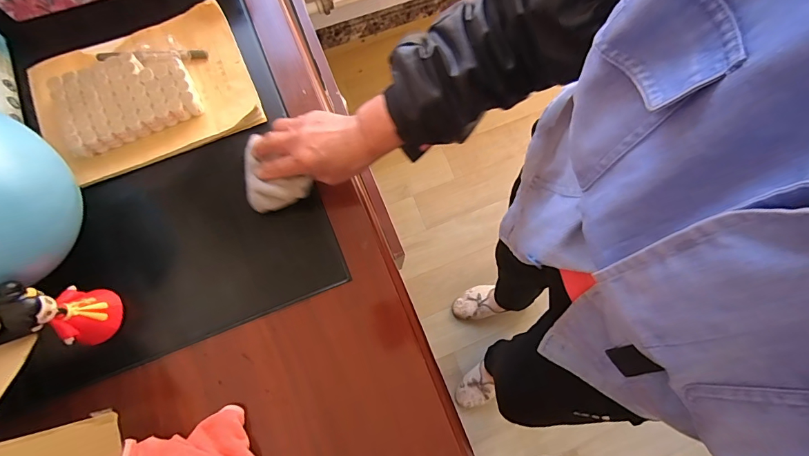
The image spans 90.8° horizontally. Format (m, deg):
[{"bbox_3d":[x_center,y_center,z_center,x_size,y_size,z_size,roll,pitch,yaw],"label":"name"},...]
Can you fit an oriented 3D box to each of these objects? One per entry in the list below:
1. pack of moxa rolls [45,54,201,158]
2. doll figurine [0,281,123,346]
[{"bbox_3d":[-0.344,-0.162,0.494,0.151,0.027,0.100,-25,76,-8],"label":"pack of moxa rolls"},{"bbox_3d":[-0.335,0.084,0.393,0.050,0.099,0.061,5,74,0],"label":"doll figurine"}]

